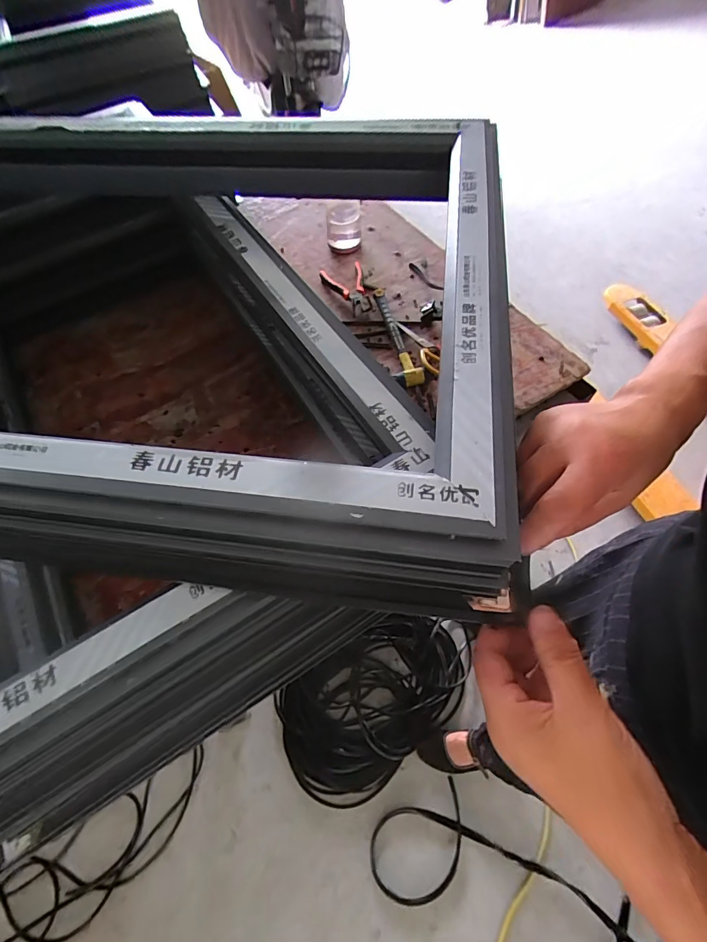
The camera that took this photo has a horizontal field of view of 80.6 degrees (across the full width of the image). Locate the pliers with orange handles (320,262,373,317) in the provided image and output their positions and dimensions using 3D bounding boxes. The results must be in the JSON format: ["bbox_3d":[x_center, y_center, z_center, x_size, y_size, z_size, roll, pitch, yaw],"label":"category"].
[{"bbox_3d":[-0.018,-0.402,0.920,0.089,0.035,0.152,-11,62,-3],"label":"pliers with orange handles"}]

